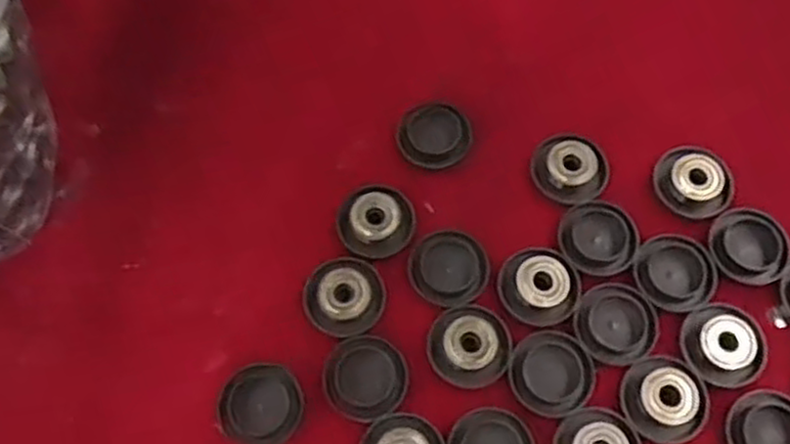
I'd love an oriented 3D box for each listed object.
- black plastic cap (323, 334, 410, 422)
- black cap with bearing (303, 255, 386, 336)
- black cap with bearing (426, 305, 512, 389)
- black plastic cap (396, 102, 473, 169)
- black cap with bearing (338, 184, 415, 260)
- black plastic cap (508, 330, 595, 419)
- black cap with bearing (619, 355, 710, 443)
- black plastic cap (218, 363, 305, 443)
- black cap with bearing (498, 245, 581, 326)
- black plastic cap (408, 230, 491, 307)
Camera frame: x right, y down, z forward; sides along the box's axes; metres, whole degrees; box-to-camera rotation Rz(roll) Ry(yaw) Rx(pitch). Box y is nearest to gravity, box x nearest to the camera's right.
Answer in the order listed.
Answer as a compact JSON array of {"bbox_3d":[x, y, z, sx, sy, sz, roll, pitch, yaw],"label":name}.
[{"bbox_3d":[-0.012,0.061,0.298,0.032,0.004,0.032,0,68,0],"label":"black plastic cap"},{"bbox_3d":[-0.020,0.030,0.310,0.032,0.007,0.031,0,68,0],"label":"black cap with bearing"},{"bbox_3d":[0.030,0.049,0.300,0.032,0.008,0.032,0,68,0],"label":"black cap with bearing"},{"bbox_3d":[0.018,-0.039,0.342,0.033,0.013,0.029,3,68,1],"label":"black plastic cap"},{"bbox_3d":[-0.008,0.001,0.324,0.031,0.015,0.032,0,68,0],"label":"black cap with bearing"},{"bbox_3d":[0.062,0.060,0.298,0.033,0.005,0.032,0,68,0],"label":"black plastic cap"},{"bbox_3d":[0.106,0.068,0.292,0.033,0.007,0.033,0,68,0],"label":"black cap with bearing"},{"bbox_3d":[-0.052,0.072,0.295,0.031,0.009,0.030,-11,68,-4],"label":"black plastic cap"},{"bbox_3d":[0.060,0.025,0.310,0.032,0.009,0.033,0,68,0],"label":"black cap with bearing"},{"bbox_3d":[0.023,0.019,0.315,0.033,0.004,0.032,0,68,0],"label":"black plastic cap"}]

